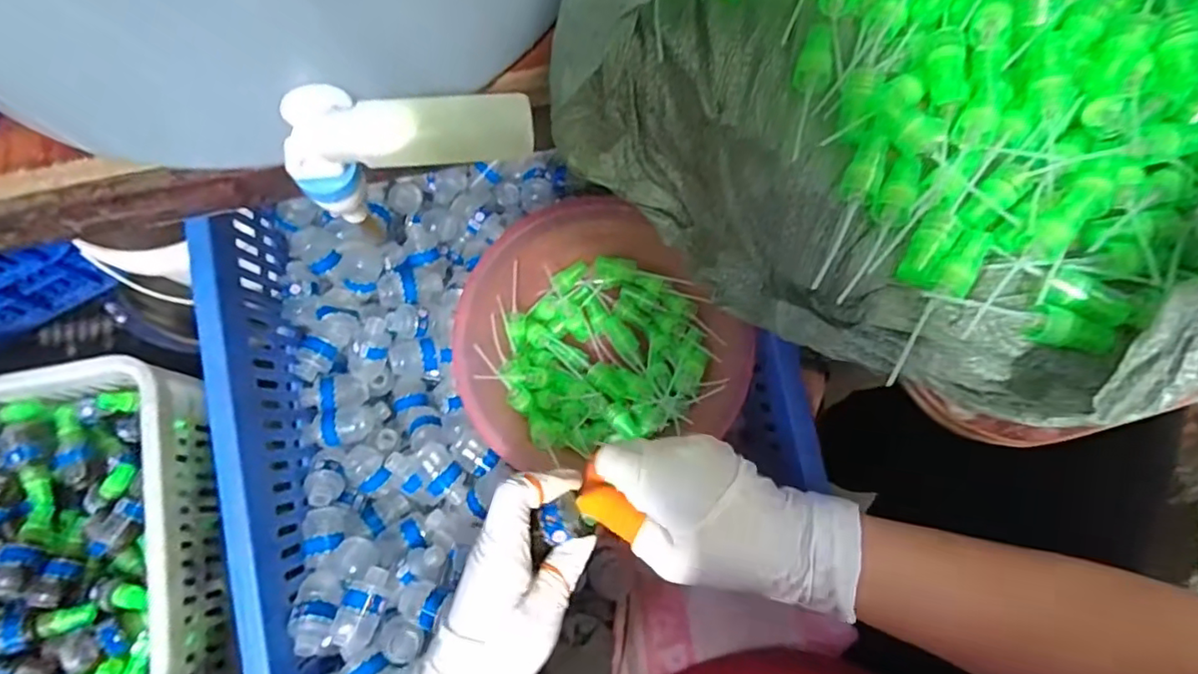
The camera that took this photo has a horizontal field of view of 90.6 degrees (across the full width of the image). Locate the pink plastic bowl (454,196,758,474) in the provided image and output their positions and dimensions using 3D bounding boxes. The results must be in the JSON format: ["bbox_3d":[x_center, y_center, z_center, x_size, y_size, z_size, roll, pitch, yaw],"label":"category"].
[{"bbox_3d":[-0.003,-0.004,0.499,0.217,0.084,0.198,0,76,-1],"label":"pink plastic bowl"}]

